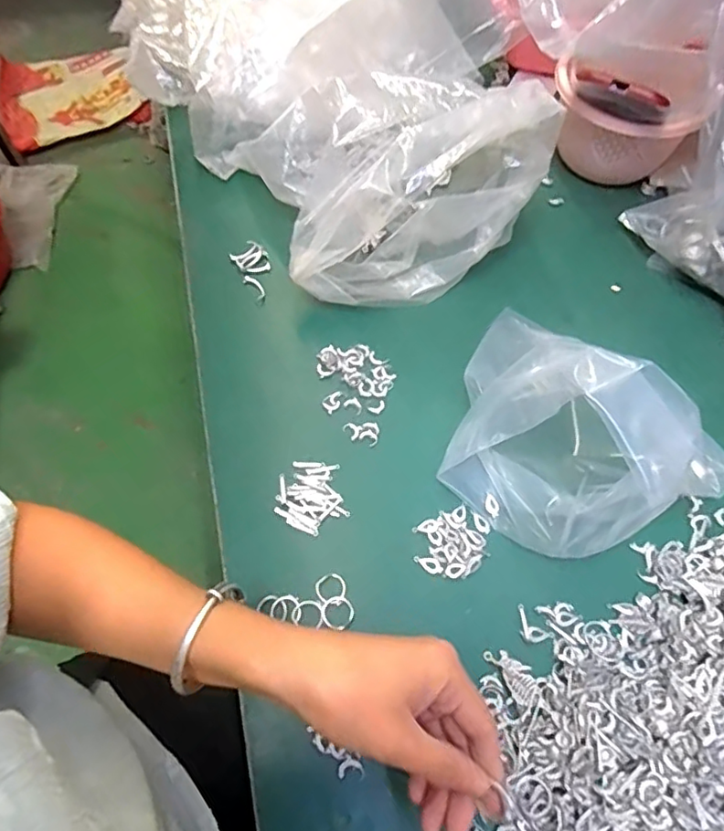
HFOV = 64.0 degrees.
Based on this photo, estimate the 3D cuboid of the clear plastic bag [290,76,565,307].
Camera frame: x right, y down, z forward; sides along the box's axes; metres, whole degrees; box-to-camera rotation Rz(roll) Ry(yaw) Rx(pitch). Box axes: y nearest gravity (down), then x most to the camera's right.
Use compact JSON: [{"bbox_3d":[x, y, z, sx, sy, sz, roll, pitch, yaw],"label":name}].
[{"bbox_3d":[0.045,-0.168,0.473,0.207,0.145,0.091,-34,67,-19],"label":"clear plastic bag"}]

